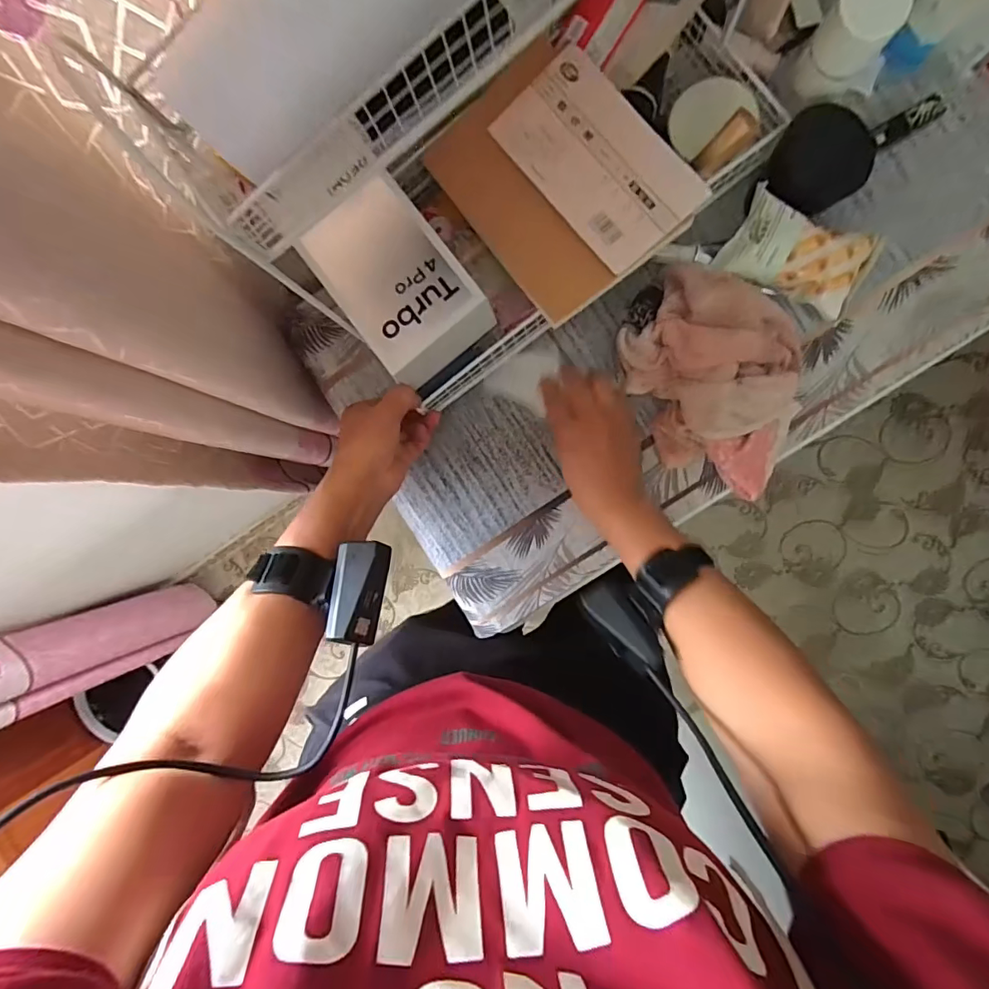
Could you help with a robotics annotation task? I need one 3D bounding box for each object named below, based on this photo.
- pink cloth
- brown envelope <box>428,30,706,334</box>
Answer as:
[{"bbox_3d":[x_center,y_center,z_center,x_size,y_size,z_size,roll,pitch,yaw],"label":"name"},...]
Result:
[{"bbox_3d":[0.197,-0.098,0.432,0.185,0.076,0.150,32,96,3],"label":"pink cloth"},{"bbox_3d":[0.054,-0.269,0.416,0.158,0.022,0.202,-38,84,16],"label":"brown envelope"}]

